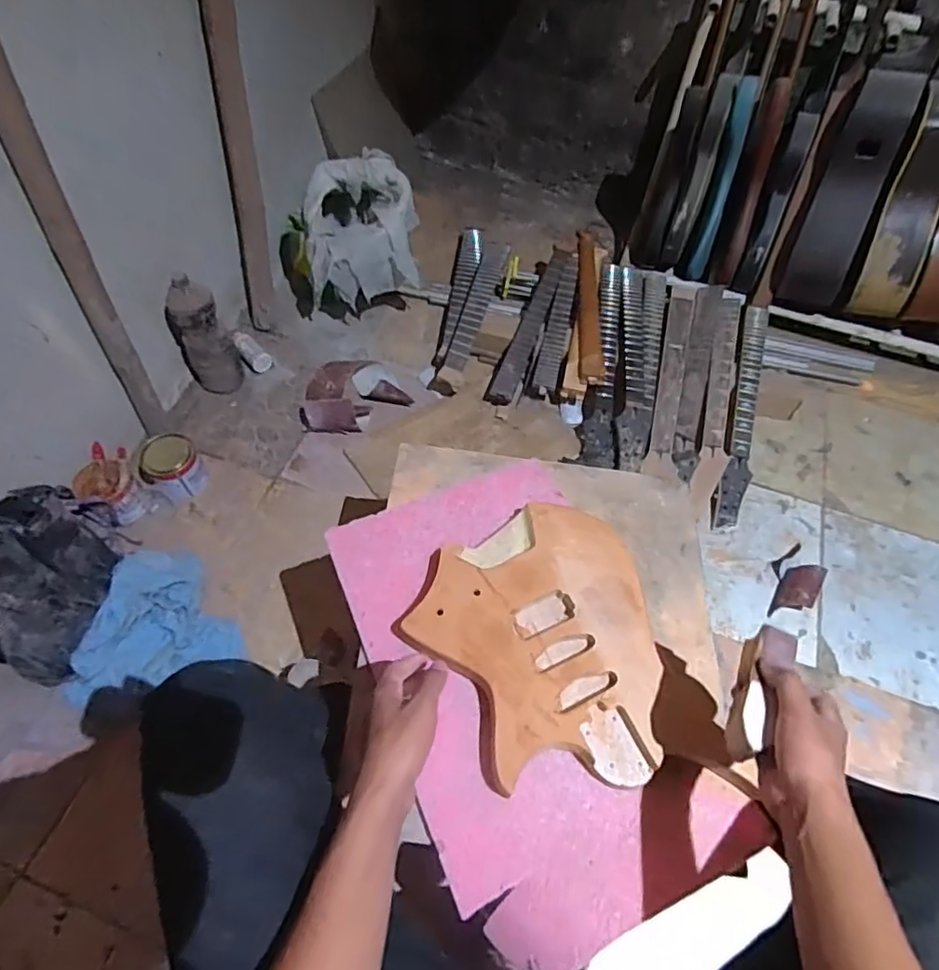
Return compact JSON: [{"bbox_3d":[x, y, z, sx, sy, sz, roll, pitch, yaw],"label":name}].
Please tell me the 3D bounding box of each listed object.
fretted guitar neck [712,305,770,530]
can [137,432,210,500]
[{"bbox_3d":[0.672,-0.188,1.437,0.070,0.077,0.665,18,60,6],"label":"fretted guitar neck"},{"bbox_3d":[-0.649,-0.038,1.272,0.114,0.094,0.117,2,59,-3],"label":"can"}]

